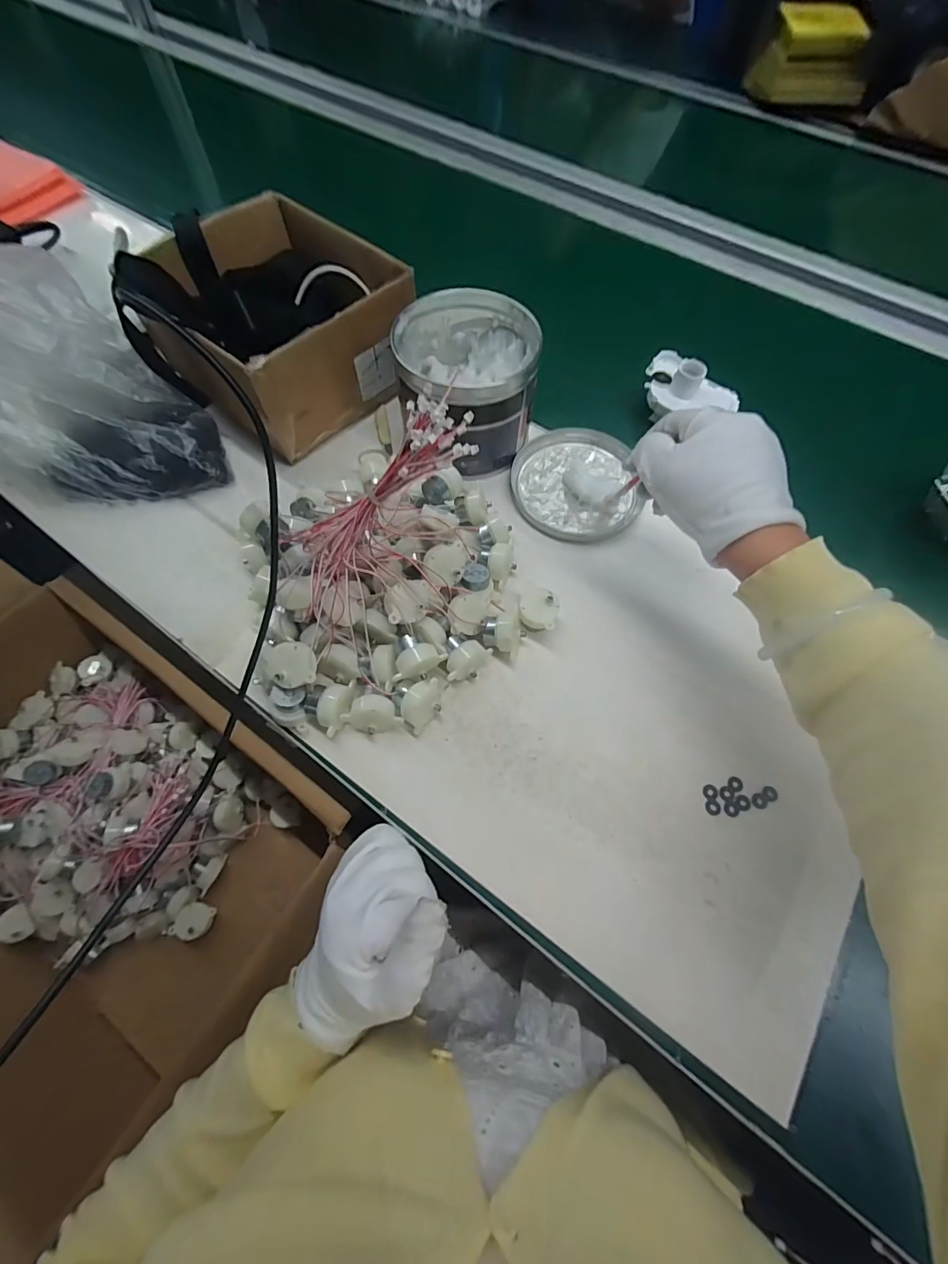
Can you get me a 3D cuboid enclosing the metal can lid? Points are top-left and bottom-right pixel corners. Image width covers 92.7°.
[{"bbox_3d":[0.101,-0.152,0.448,0.121,0.016,0.139,-4,66,-3],"label":"metal can lid"}]

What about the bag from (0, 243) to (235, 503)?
[{"bbox_3d":[-0.375,-0.202,0.402,0.228,0.147,0.197,41,71,16],"label":"bag"}]

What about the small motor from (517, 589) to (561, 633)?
[{"bbox_3d":[0.053,-0.017,0.373,0.030,0.027,0.034,14,66,5],"label":"small motor"}]

